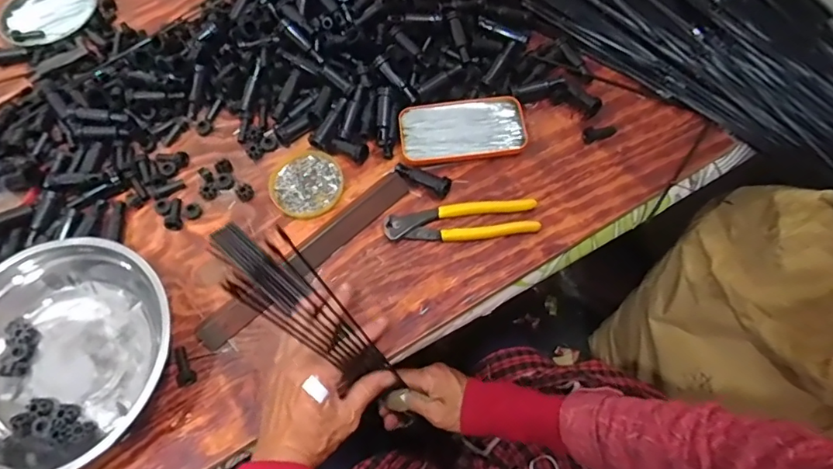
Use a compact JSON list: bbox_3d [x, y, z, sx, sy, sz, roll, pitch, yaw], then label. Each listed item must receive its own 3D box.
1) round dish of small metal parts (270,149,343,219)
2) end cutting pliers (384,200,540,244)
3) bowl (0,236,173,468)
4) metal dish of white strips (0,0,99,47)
[{"bbox_3d":[-0.127,-0.060,0.604,0.081,0.006,0.085,-1,64,2],"label":"round dish of small metal parts"},{"bbox_3d":[0.049,-0.015,0.567,0.164,0.020,0.041,-4,64,1],"label":"end cutting pliers"},{"bbox_3d":[-0.338,0.109,0.492,0.188,0.087,0.211,38,71,19],"label":"bowl"},{"bbox_3d":[-0.534,-0.325,0.759,0.137,0.016,0.126,-1,64,2],"label":"metal dish of white strips"}]

